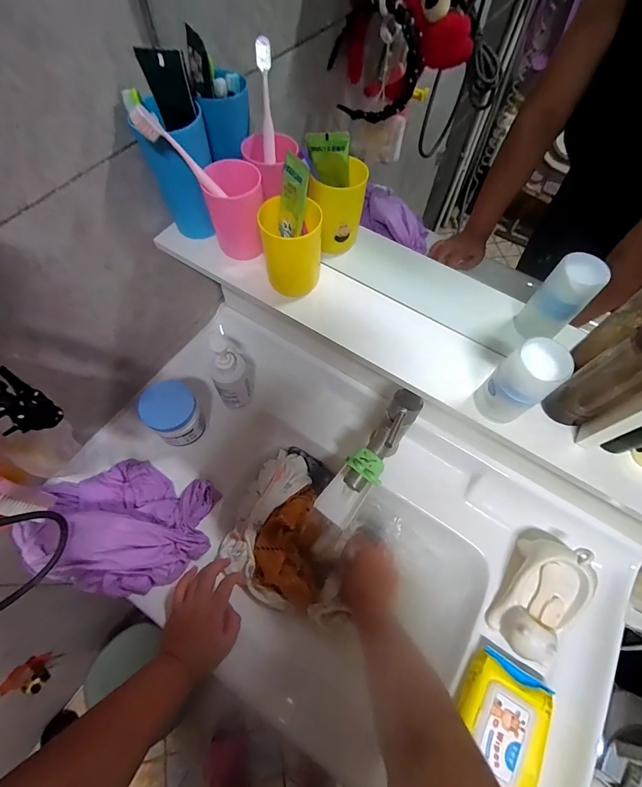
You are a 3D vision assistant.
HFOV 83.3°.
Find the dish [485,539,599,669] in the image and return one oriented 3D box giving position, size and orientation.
[{"bbox_3d":[0.312,0.289,0.507,0.092,0.077,0.154,31,66,12],"label":"dish"}]

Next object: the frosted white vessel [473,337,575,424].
[{"bbox_3d":[0.185,-0.008,0.341,0.040,0.092,0.045,-35,70,-18],"label":"frosted white vessel"}]

